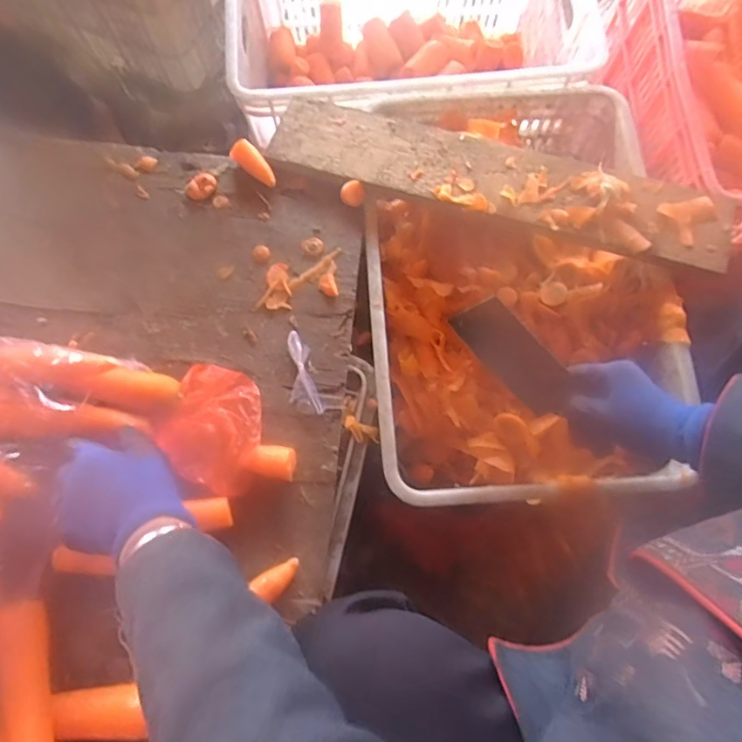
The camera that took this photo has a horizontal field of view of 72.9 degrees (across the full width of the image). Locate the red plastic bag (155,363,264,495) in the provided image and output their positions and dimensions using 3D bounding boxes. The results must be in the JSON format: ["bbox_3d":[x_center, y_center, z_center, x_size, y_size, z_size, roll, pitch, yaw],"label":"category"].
[{"bbox_3d":[-0.160,0.056,0.522,0.101,0.028,0.119,19,76,4],"label":"red plastic bag"}]

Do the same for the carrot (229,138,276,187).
[{"bbox_3d":[-0.143,-0.252,0.611,0.067,0.031,0.023,42,78,9],"label":"carrot"}]

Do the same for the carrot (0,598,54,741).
[{"bbox_3d":[-0.291,0.272,0.424,0.031,0.026,0.153,-28,57,-8],"label":"carrot"}]

